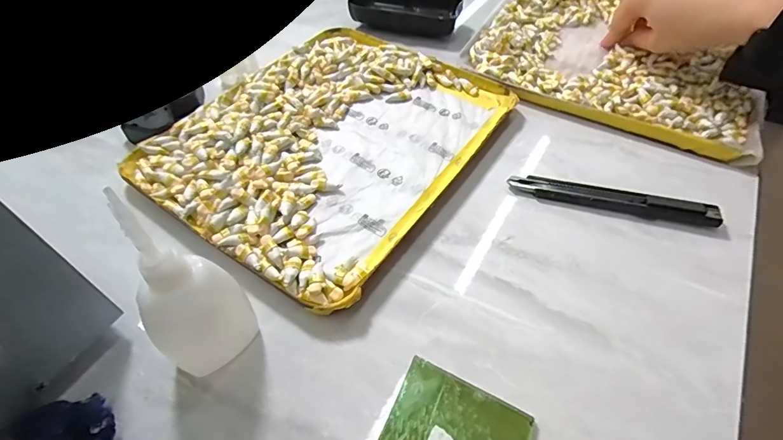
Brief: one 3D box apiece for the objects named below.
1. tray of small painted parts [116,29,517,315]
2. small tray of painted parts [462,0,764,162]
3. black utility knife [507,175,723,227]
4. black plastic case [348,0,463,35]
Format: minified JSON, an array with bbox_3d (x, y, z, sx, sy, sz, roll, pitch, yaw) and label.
[{"bbox_3d":[-0.044,-0.068,0.314,0.190,0.017,0.239,29,59,19],"label":"tray of small painted parts"},{"bbox_3d":[0.208,-0.163,0.390,0.233,0.019,0.221,23,57,16],"label":"small tray of painted parts"},{"bbox_3d":[0.148,-0.014,0.281,0.131,0.011,0.017,13,55,9],"label":"black utility knife"},{"bbox_3d":[0.015,-0.216,0.431,0.108,0.024,0.052,9,55,7],"label":"black plastic case"}]

